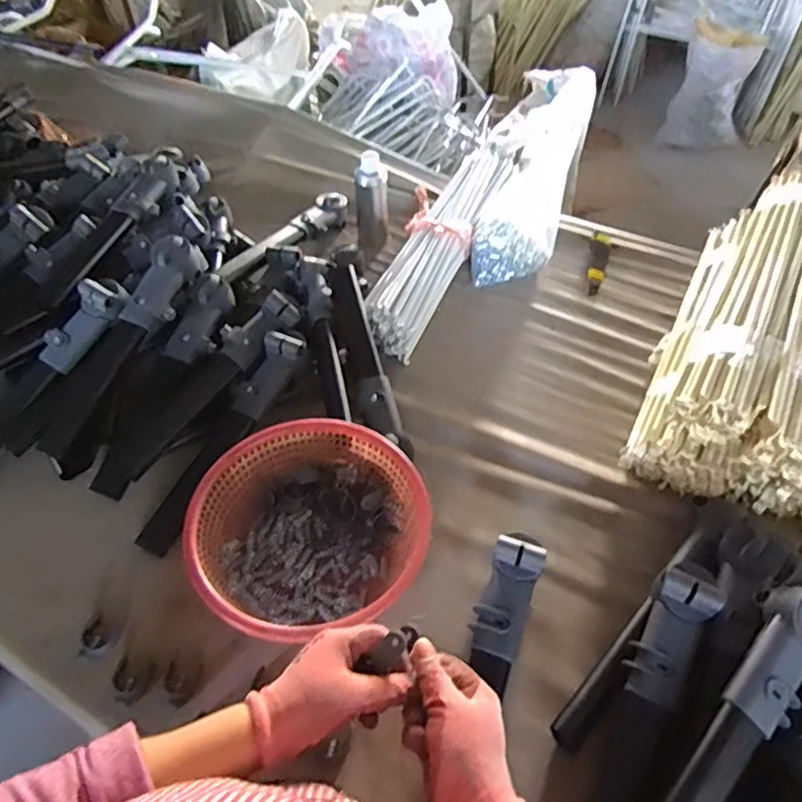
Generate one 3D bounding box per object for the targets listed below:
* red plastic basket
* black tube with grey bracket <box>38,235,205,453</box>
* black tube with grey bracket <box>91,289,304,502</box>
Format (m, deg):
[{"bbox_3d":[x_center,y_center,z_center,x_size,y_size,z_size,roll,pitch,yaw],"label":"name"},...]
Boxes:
[{"bbox_3d":[-0.118,0.166,0.778,0.291,0.119,0.279,0,51,0],"label":"red plastic basket"},{"bbox_3d":[-0.424,-0.118,0.929,0.077,0.046,0.323,23,75,18],"label":"black tube with grey bracket"},{"bbox_3d":[-0.315,-0.018,0.922,0.077,0.037,0.417,33,72,24],"label":"black tube with grey bracket"}]

